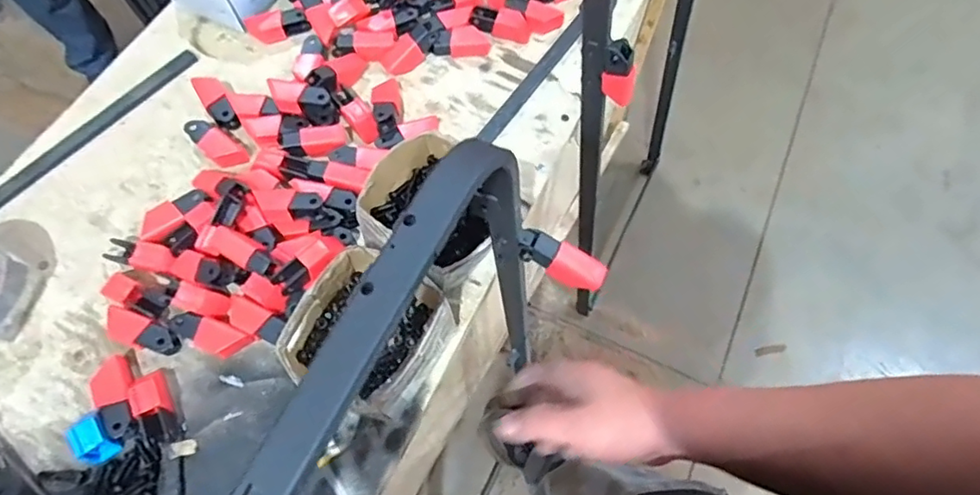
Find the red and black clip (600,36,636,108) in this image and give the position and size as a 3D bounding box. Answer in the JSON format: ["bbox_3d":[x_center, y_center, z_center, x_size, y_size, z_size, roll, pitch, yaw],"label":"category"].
[{"bbox_3d":[0.155,-0.207,0.694,0.027,0.083,0.039,-40,73,-16],"label":"red and black clip"}]

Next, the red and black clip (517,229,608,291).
[{"bbox_3d":[0.068,0.012,0.548,0.087,0.023,0.032,23,68,8],"label":"red and black clip"}]

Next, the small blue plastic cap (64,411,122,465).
[{"bbox_3d":[-0.404,0.196,0.590,0.035,0.035,0.042,-31,71,-13],"label":"small blue plastic cap"}]

